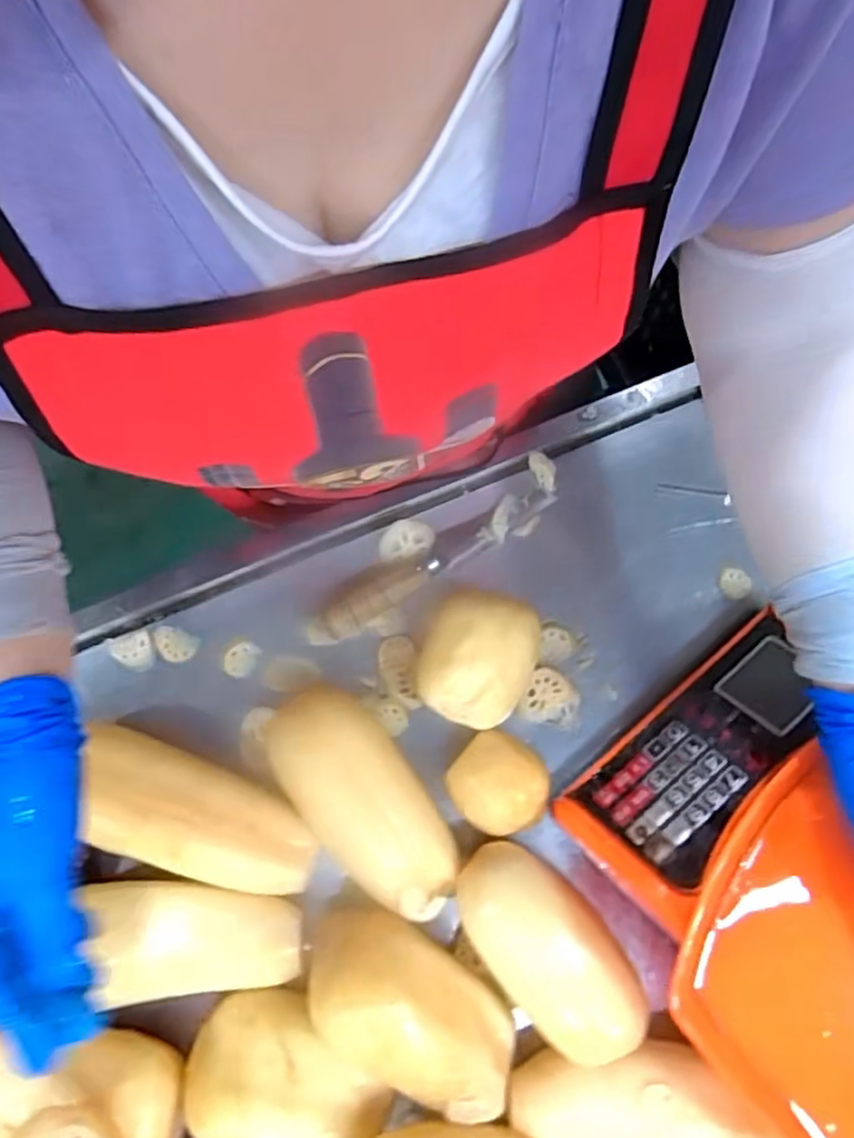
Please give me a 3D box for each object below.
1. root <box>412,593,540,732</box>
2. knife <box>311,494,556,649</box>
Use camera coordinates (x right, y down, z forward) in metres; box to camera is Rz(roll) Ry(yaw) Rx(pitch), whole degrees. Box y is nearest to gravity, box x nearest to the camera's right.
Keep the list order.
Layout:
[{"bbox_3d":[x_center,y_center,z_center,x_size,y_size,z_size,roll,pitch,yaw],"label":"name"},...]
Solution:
[{"bbox_3d":[0.036,0.063,0.492,0.077,0.057,0.093,19,77,4],"label":"root"},{"bbox_3d":[0.006,-0.006,0.519,0.214,0.023,0.025,-32,79,-8],"label":"knife"}]

